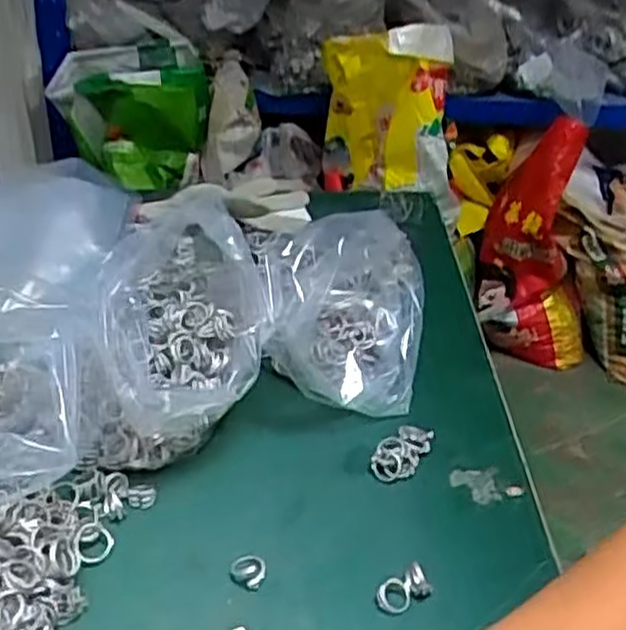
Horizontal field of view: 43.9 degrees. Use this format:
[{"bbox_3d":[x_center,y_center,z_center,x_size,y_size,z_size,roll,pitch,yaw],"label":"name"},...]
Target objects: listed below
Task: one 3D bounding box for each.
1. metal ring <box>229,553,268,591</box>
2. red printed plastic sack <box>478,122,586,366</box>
[{"bbox_3d":[-0.037,0.146,0.446,0.021,0.006,0.022,3,32,-2],"label":"metal ring"},{"bbox_3d":[0.557,-0.163,1.878,0.290,0.577,0.180,14,33,15],"label":"red printed plastic sack"}]

